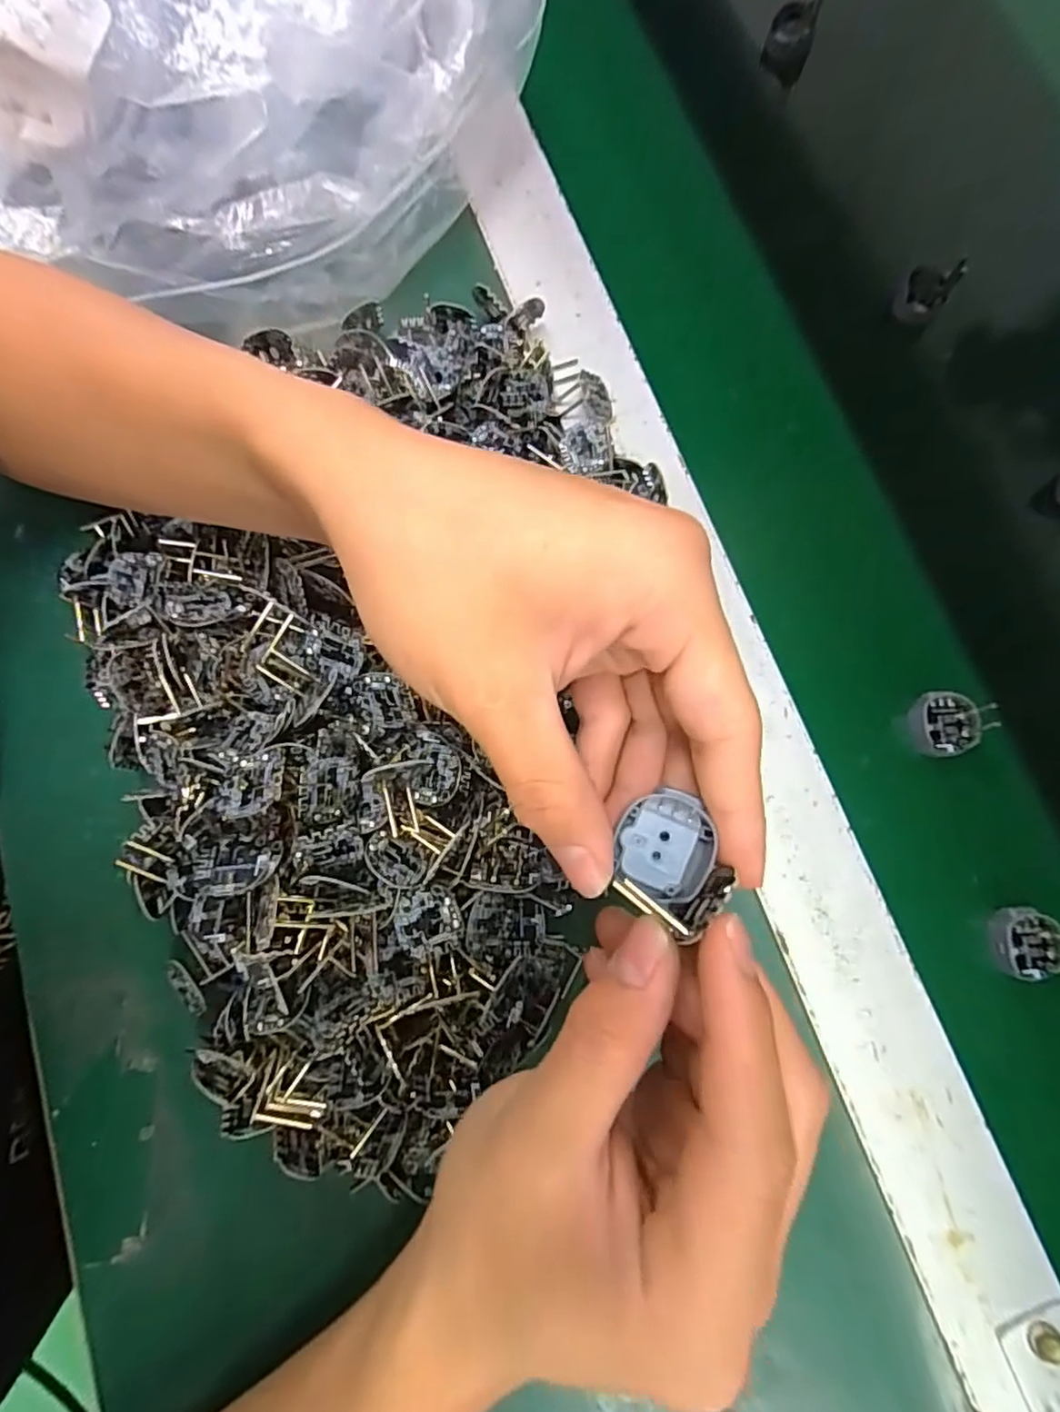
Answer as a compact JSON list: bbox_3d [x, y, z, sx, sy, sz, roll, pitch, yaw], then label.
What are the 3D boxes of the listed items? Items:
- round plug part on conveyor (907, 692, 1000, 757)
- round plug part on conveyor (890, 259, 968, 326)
[{"bbox_3d":[0.192,0.008,0.288,0.030,0.016,0.028,0,77,0],"label":"round plug part on conveyor"},{"bbox_3d":[0.212,-0.223,0.336,0.023,0.029,0.020,36,80,7],"label":"round plug part on conveyor"}]

